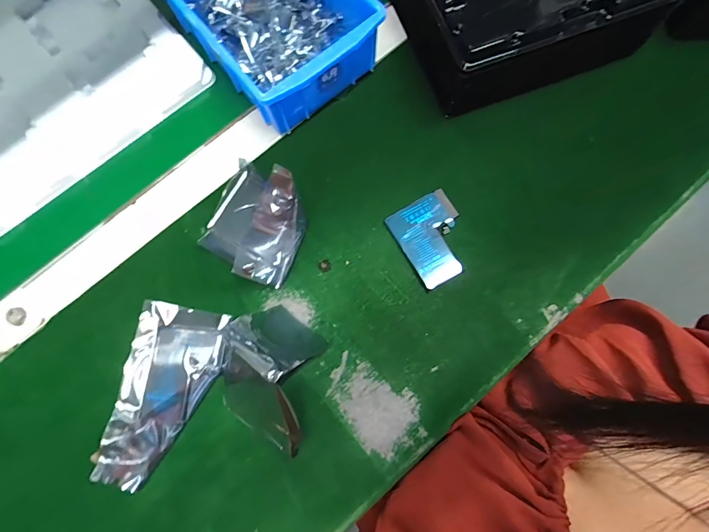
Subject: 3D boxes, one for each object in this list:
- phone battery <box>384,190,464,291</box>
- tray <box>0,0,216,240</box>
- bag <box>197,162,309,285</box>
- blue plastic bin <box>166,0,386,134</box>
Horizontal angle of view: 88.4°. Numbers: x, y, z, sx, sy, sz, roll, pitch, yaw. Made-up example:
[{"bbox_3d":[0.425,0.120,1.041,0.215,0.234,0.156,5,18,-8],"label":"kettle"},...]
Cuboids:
[{"bbox_3d":[0.072,-0.025,0.325,0.058,0.007,0.075,-30,80,-5],"label":"phone battery"},{"bbox_3d":[-0.350,-0.222,0.375,0.274,0.016,0.326,-40,81,-7],"label":"tray"},{"bbox_3d":[-0.087,-0.041,0.313,0.089,0.045,0.093,24,80,5],"label":"bag"},{"bbox_3d":[-0.081,-0.235,0.341,0.130,0.063,0.196,-38,81,-6],"label":"blue plastic bin"}]

